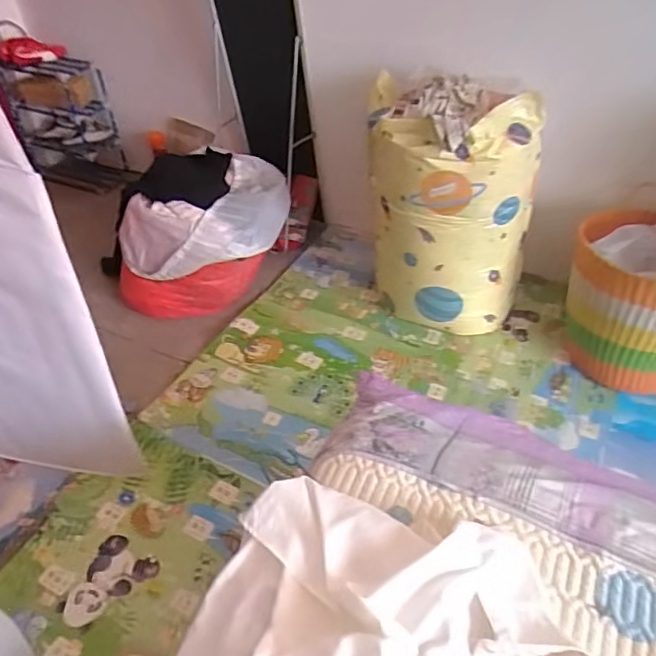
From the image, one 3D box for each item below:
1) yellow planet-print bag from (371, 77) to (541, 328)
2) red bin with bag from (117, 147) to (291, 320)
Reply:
[{"bbox_3d":[0.347,-0.350,1.675,0.442,0.674,0.347,-2,42,0],"label":"yellow planet-print bag"},{"bbox_3d":[-0.403,-0.310,1.875,0.539,0.415,0.423,-2,42,0],"label":"red bin with bag"}]

